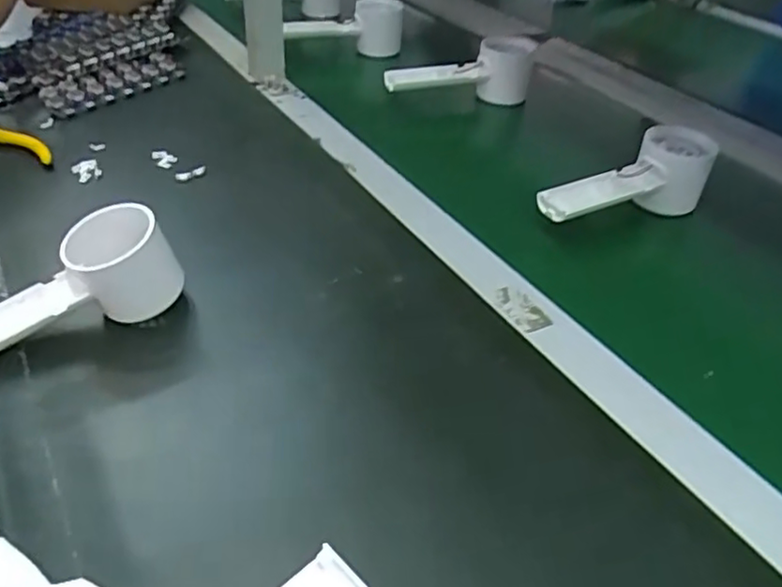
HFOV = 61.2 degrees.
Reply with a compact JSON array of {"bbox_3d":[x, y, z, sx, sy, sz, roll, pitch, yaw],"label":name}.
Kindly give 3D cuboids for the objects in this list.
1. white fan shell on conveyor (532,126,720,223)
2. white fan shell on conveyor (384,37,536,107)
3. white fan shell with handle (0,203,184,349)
[{"bbox_3d":[0.175,-0.086,0.510,0.150,0.049,0.058,-16,41,-15],"label":"white fan shell on conveyor"},{"bbox_3d":[0.066,-0.222,0.664,0.150,0.051,0.054,-4,40,-2],"label":"white fan shell on conveyor"},{"bbox_3d":[-0.204,0.008,0.398,0.152,0.058,0.048,-27,47,-10],"label":"white fan shell with handle"}]

